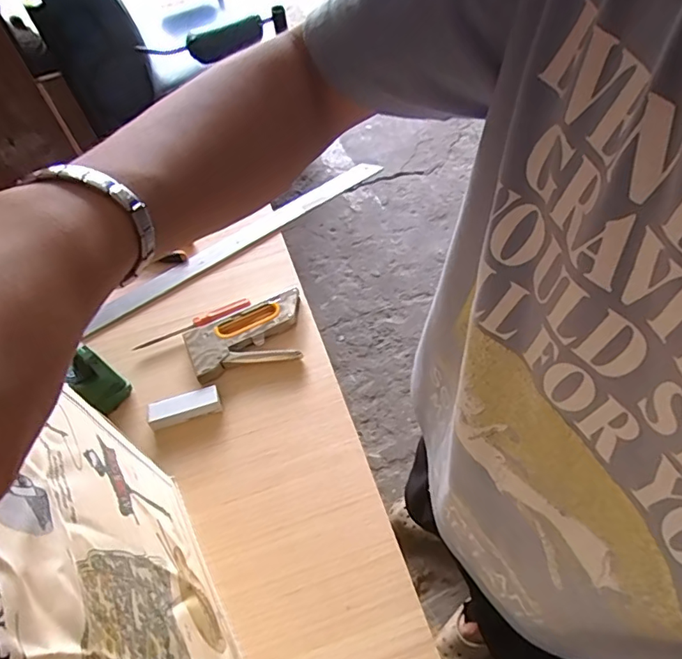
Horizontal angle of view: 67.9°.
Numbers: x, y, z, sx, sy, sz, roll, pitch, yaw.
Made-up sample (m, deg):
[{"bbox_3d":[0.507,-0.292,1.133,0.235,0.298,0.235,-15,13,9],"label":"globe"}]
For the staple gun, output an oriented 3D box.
[{"bbox_3d":[-0.132,0.002,0.706,0.157,0.031,0.114,-13,57,-3],"label":"staple gun"}]

